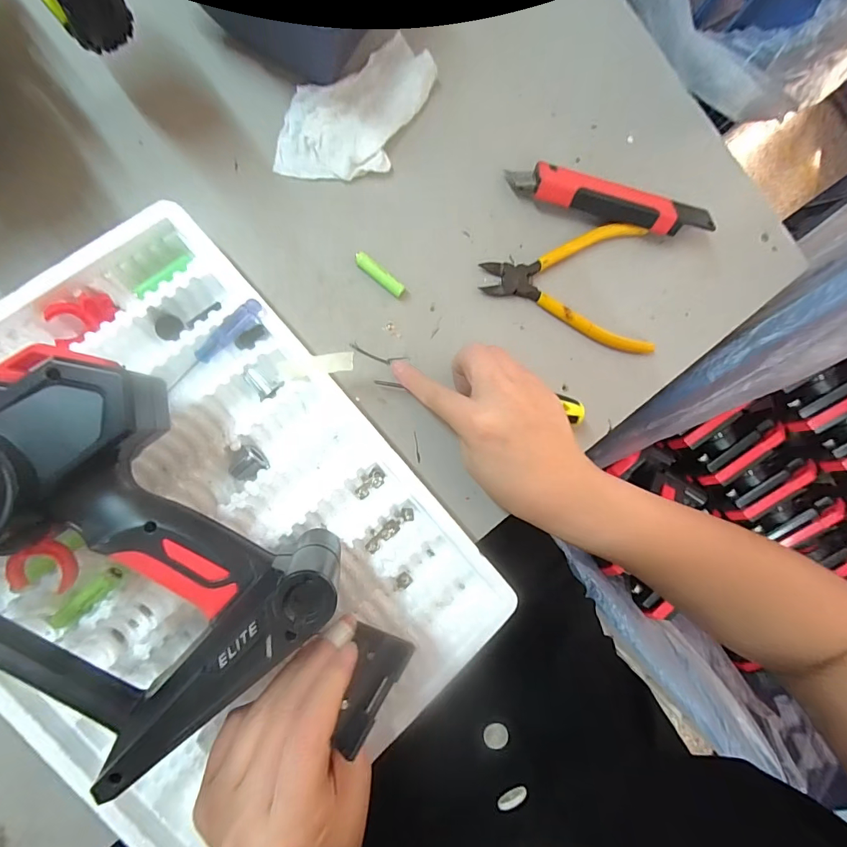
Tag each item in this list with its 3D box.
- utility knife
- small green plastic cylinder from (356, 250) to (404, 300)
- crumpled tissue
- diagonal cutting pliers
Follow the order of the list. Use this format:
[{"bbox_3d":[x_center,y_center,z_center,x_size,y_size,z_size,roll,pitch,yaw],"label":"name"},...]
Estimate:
[{"bbox_3d":[0.150,-0.177,0.343,0.162,0.025,0.031,12,85,-8],"label":"utility knife"},{"bbox_3d":[-0.033,-0.111,0.319,0.044,0.013,0.012,41,82,-4],"label":"small green plastic cylinder"},{"bbox_3d":[-0.052,-0.239,0.323,0.082,0.013,0.133,26,83,-6],"label":"crumpled tissue"},{"bbox_3d":[0.117,-0.111,0.341,0.140,0.010,0.103,0,86,-9],"label":"diagonal cutting pliers"}]

